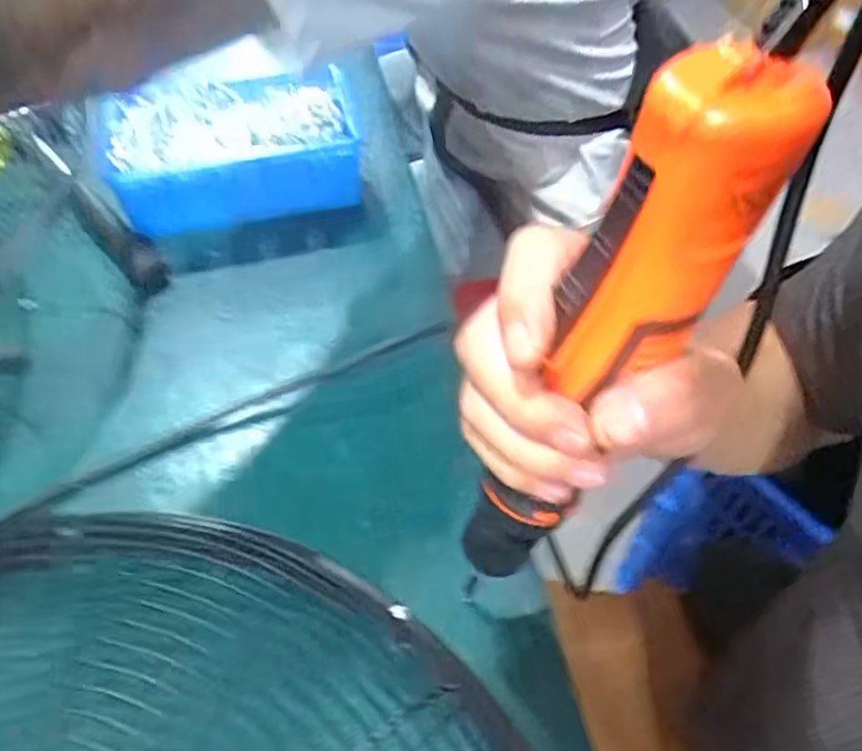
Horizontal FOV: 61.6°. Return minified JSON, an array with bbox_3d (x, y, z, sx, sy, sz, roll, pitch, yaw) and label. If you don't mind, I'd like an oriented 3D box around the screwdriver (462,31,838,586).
[{"bbox_3d":[0.050,0.003,0.250,0.040,0.225,0.031,-4,47,-22],"label":"screwdriver"}]

